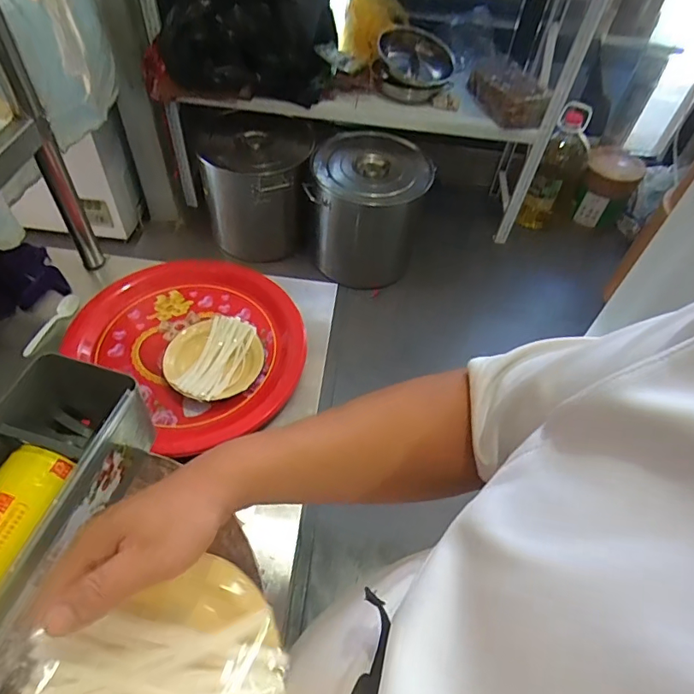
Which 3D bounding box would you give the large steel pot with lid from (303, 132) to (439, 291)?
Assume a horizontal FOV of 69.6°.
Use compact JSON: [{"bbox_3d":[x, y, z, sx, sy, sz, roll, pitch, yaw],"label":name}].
[{"bbox_3d":[0.074,-0.519,1.924,0.413,0.418,0.499,11,53,3],"label":"large steel pot with lid"}]

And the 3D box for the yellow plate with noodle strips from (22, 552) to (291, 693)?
[{"bbox_3d":[-0.113,0.226,0.328,0.142,0.036,0.142,22,47,-25],"label":"yellow plate with noodle strips"}]

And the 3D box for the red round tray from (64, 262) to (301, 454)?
[{"bbox_3d":[-0.244,-0.024,0.834,0.382,0.034,0.320,39,59,21],"label":"red round tray"}]

